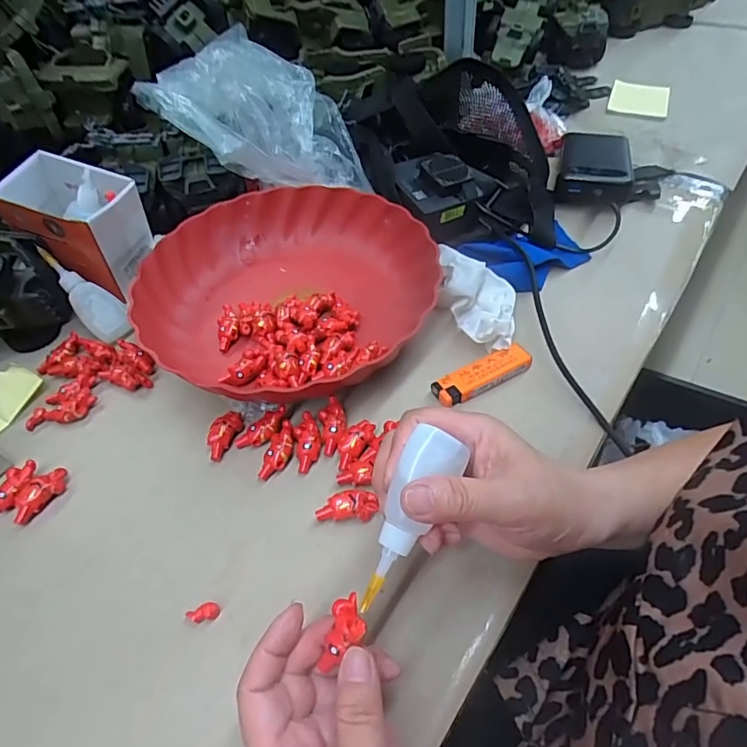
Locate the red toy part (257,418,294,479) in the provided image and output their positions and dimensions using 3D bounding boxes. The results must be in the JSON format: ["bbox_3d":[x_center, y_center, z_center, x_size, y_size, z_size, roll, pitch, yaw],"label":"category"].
[{"bbox_3d":[-0.066,0.053,0.346,0.019,0.009,0.043,15,66,13],"label":"red toy part"}]

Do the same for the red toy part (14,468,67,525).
[{"bbox_3d":[-0.227,0.081,0.336,0.019,0.011,0.039,28,58,25],"label":"red toy part"}]

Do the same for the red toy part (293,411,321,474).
[{"bbox_3d":[-0.046,0.048,0.349,0.018,0.008,0.043,-3,65,-1],"label":"red toy part"}]

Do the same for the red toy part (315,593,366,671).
[{"bbox_3d":[-0.013,0.122,0.234,0.017,0.008,0.031,7,52,6],"label":"red toy part"}]

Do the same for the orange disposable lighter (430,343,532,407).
[{"bbox_3d":[0.084,0.002,0.381,0.079,0.014,0.022,-23,55,-16],"label":"orange disposable lighter"}]

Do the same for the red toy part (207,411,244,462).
[{"bbox_3d":[-0.109,0.044,0.361,0.016,0.013,0.038,16,54,17],"label":"red toy part"}]

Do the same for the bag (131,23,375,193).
[{"bbox_3d":[-0.123,-0.264,0.498,0.248,0.112,0.132,30,59,26],"label":"bag"}]

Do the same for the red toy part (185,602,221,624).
[{"bbox_3d":[-0.098,0.138,0.286,0.018,0.005,0.009,-16,51,-8],"label":"red toy part"}]

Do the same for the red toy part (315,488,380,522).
[{"bbox_3d":[-0.018,0.086,0.318,0.038,0.014,0.017,-7,50,0],"label":"red toy part"}]

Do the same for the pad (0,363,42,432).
[{"bbox_3d":[-0.297,0.019,0.395,0.049,0.009,0.053,24,56,23],"label":"pad"}]

